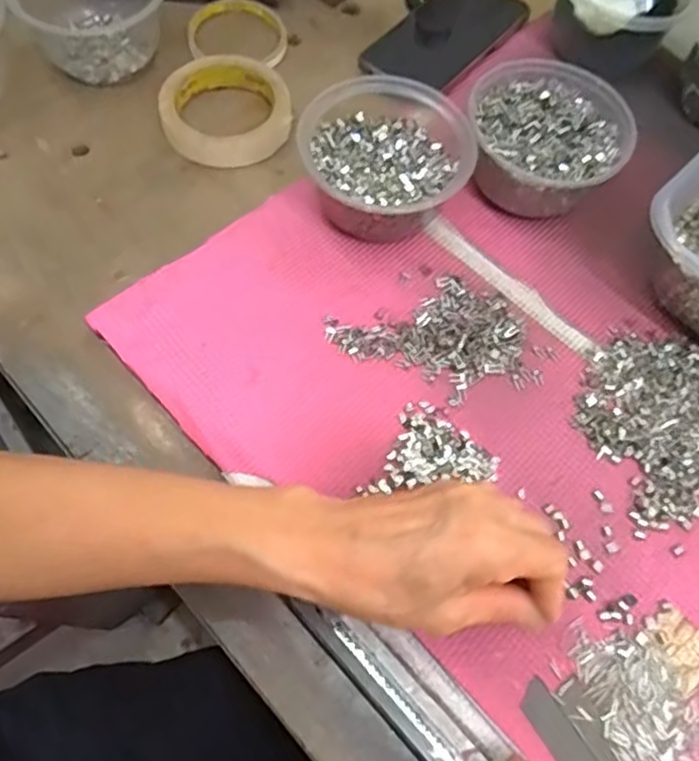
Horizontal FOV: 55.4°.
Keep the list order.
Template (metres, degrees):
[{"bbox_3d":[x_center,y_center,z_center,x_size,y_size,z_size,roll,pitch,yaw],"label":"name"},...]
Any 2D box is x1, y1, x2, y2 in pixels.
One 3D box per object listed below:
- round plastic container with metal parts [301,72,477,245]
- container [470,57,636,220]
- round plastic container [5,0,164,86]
[{"bbox_3d":[0.026,-0.153,0.466,0.109,0.054,0.118,2,64,-4],"label":"round plastic container with metal parts"},{"bbox_3d":[0.141,-0.175,0.486,0.109,0.054,0.116,2,64,-4],"label":"container"},{"bbox_3d":[-0.196,-0.304,0.533,0.125,0.053,0.125,2,64,-4],"label":"round plastic container"}]

